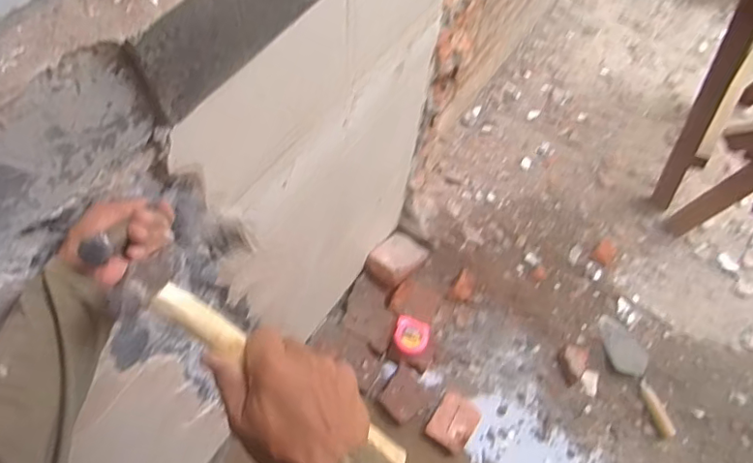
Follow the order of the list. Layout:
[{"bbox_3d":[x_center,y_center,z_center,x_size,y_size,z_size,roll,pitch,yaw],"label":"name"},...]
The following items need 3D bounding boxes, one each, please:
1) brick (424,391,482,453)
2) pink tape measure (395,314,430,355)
[{"bbox_3d":[0.191,0.471,1.362,0.107,0.047,0.126,32,66,12],"label":"brick"},{"bbox_3d":[0.090,0.270,1.417,0.088,0.050,0.095,13,66,5],"label":"pink tape measure"}]

